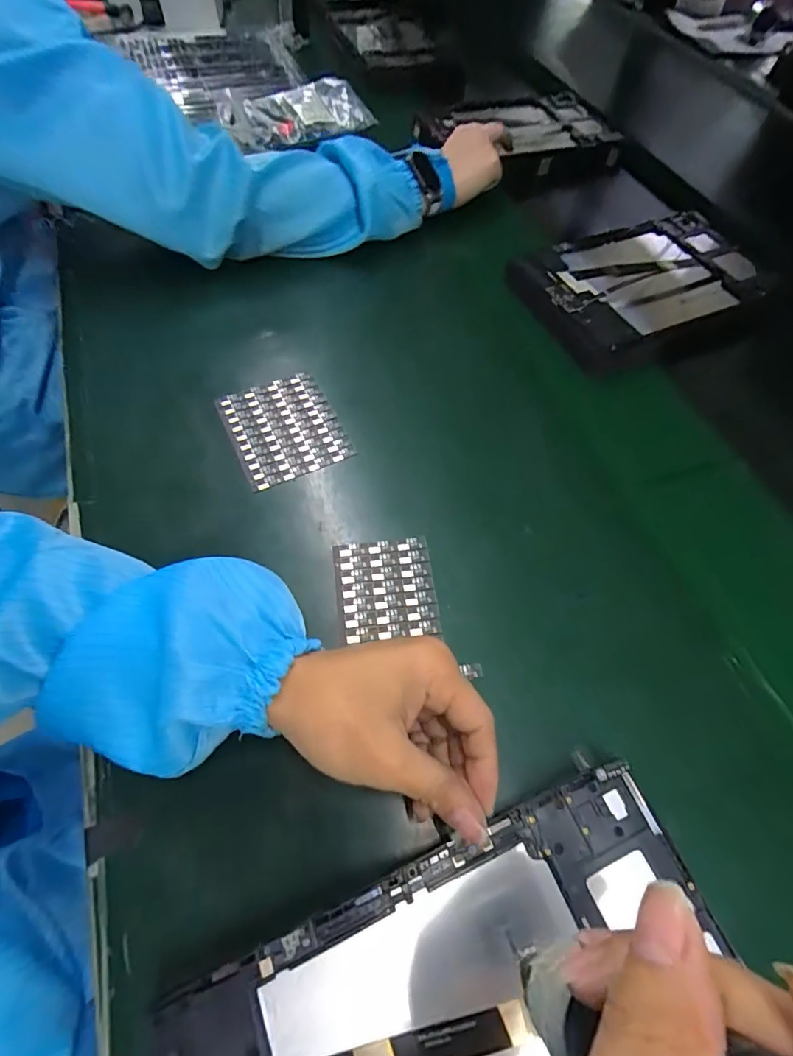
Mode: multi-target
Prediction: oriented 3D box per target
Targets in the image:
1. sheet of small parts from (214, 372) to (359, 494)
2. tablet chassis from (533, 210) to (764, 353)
[{"bbox_3d":[-0.090,-0.081,0.396,0.084,0.004,0.099,-22,63,-15],"label":"sheet of small parts"},{"bbox_3d":[0.261,-0.256,0.509,0.255,0.031,0.148,-24,64,-16],"label":"tablet chassis"}]

